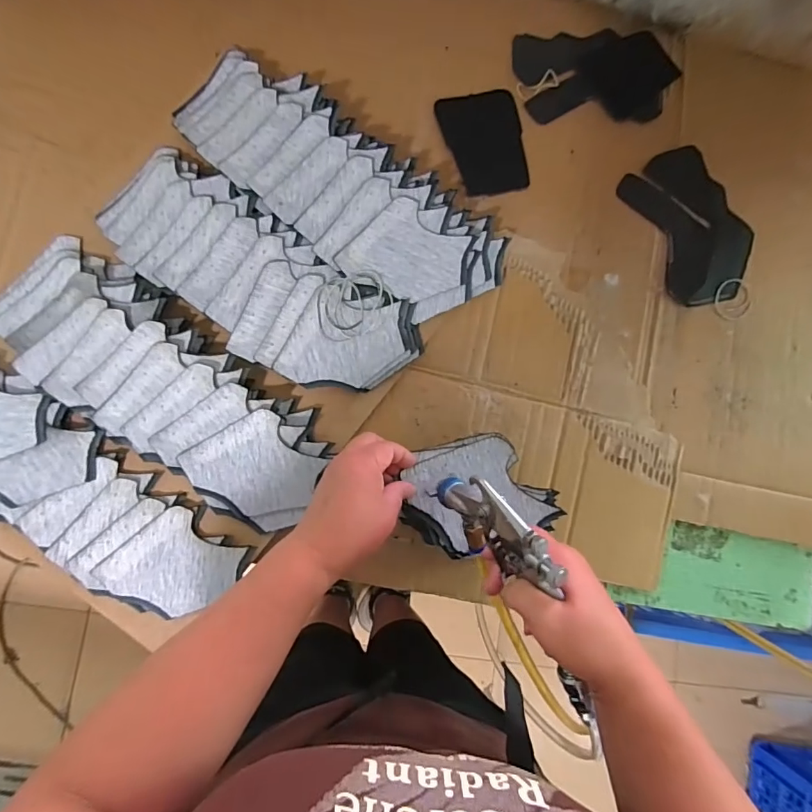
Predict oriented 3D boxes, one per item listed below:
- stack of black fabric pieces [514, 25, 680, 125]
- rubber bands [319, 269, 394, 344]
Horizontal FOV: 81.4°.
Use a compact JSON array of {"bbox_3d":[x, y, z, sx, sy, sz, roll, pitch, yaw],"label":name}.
[{"bbox_3d":[0.239,-0.410,0.583,0.205,0.004,0.122,-6,85,-6],"label":"stack of black fabric pieces"},{"bbox_3d":[-0.054,-0.105,0.494,0.079,0.014,0.062,-18,86,-7],"label":"rubber bands"}]

